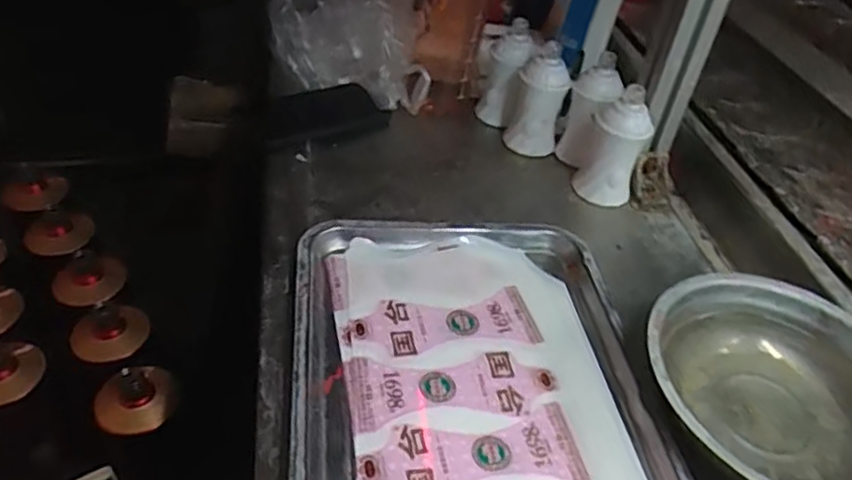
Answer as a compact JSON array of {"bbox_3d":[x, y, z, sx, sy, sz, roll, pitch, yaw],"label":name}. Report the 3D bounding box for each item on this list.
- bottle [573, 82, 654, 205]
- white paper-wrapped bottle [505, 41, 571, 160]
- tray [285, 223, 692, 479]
[{"bbox_3d":[0.188,-0.091,0.656,0.058,0.114,0.051,16,41,8],"label":"bottle"},{"bbox_3d":[0.123,-0.151,0.717,0.056,0.103,0.053,16,41,8],"label":"white paper-wrapped bottle"},{"bbox_3d":[0.034,0.104,0.468,0.249,0.027,0.325,0,42,-8],"label":"tray"}]

